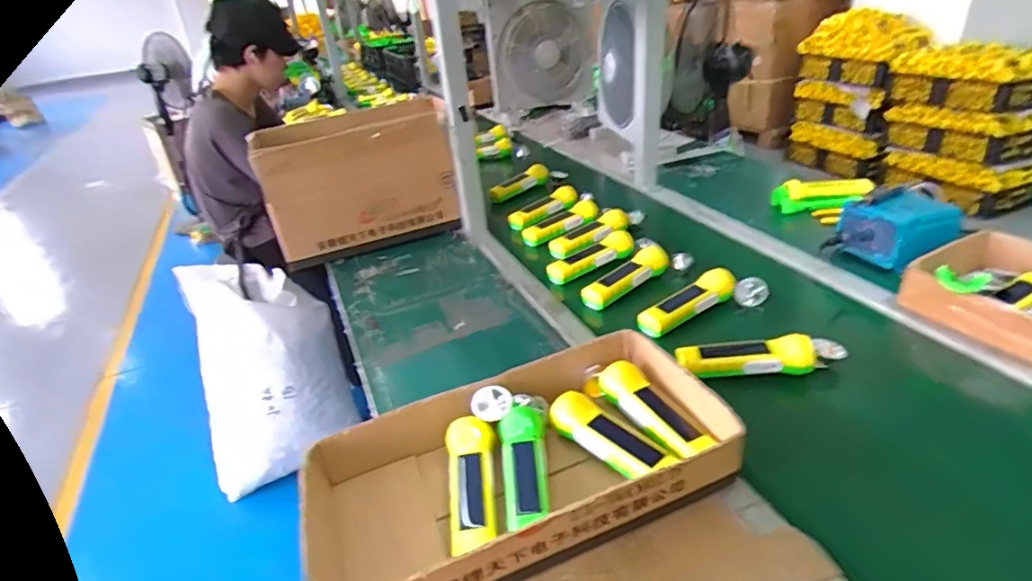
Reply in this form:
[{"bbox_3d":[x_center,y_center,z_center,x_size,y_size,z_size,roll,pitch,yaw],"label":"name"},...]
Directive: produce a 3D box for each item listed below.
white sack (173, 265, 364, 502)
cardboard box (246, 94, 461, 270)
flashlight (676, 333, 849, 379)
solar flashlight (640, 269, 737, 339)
[{"bbox_3d":[-0.690,0.204,1.587,0.383,0.636,0.143,-16,-2,-7],"label":"white sack"},{"bbox_3d":[-0.339,-0.240,1.223,0.375,0.256,0.213,-17,31,-17],"label":"cardboard box"},{"bbox_3d":[0.324,0.085,0.755,0.213,0.043,0.051,-4,29,5],"label":"flashlight"},{"bbox_3d":[0.264,0.016,0.885,0.180,0.038,0.051,-20,34,-22],"label":"solar flashlight"}]

